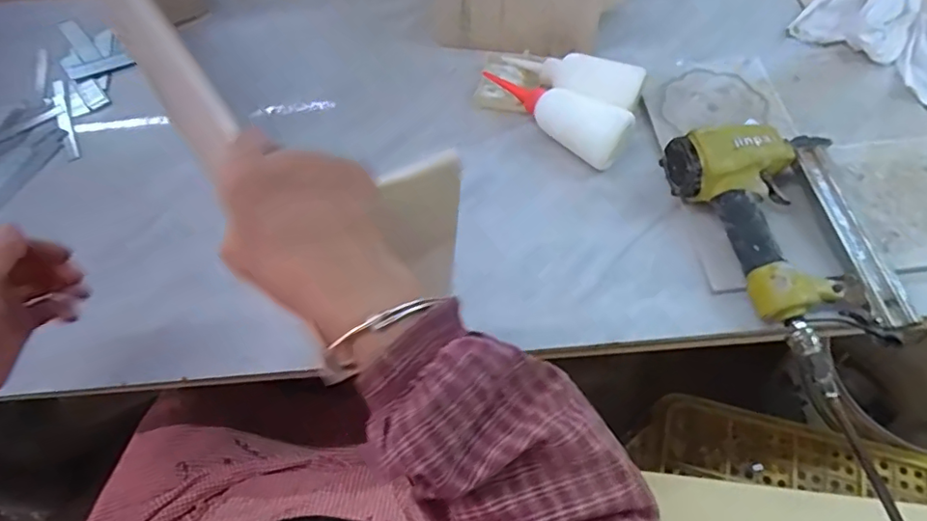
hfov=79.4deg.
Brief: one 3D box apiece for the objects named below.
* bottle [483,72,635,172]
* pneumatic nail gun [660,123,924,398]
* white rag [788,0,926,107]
[{"bbox_3d":[0.096,-0.164,0.618,0.180,0.063,0.049,32,67,19],"label":"bottle"},{"bbox_3d":[0.319,-0.033,0.525,0.165,0.066,0.250,-19,61,-8],"label":"pneumatic nail gun"},{"bbox_3d":[0.515,-0.285,0.661,0.134,0.059,0.193,-38,65,-17],"label":"white rag"}]

